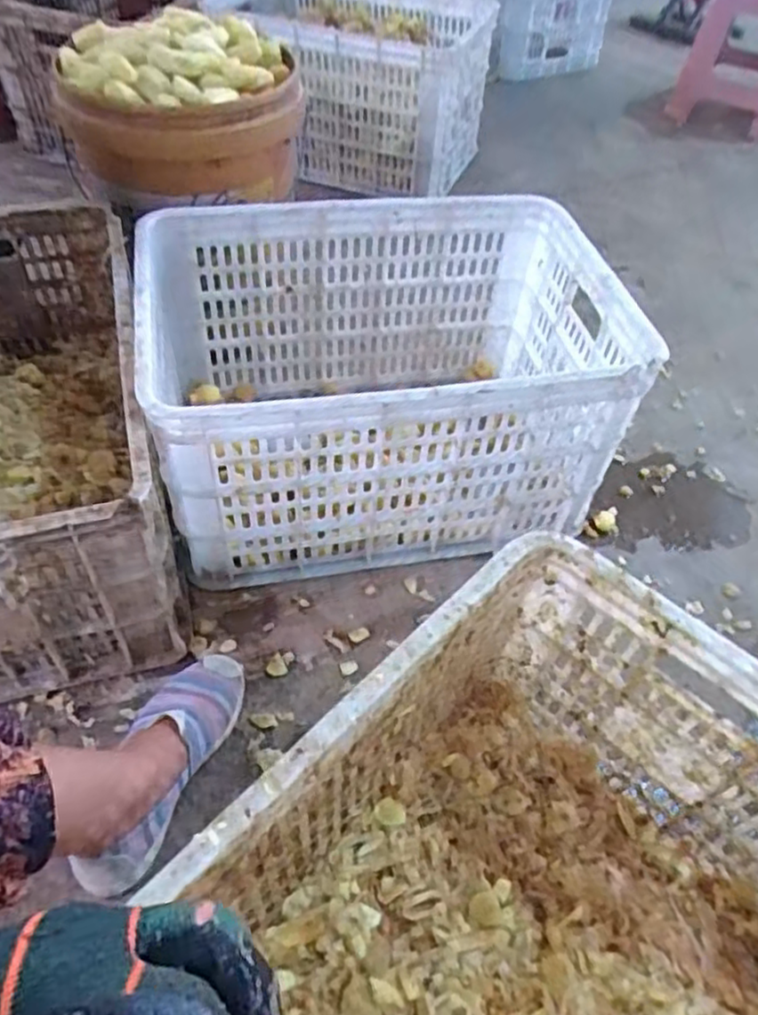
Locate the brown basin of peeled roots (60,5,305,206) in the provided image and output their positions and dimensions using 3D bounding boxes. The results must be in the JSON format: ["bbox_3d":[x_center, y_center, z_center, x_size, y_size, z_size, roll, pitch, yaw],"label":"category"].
[{"bbox_3d":[-0.262,-0.532,0.942,0.293,0.159,0.300,-6,50,-15],"label":"brown basin of peeled roots"}]

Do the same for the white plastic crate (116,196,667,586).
[{"bbox_3d":[0.002,-0.154,0.868,0.510,0.295,0.373,-8,51,-10],"label":"white plastic crate"}]

